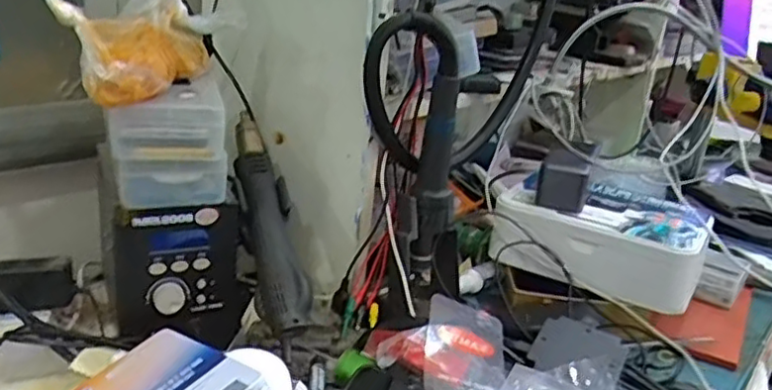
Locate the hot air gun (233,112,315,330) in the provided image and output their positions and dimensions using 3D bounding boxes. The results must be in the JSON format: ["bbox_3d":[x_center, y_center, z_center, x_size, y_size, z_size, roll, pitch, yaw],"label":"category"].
[{"bbox_3d":[-0.115,0.020,0.650,0.046,0.041,0.237,-4,61,-26],"label":"hot air gun"}]

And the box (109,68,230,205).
[{"bbox_3d":[-0.190,-0.049,0.588,0.099,0.097,0.079,-11,35,-27],"label":"box"}]

